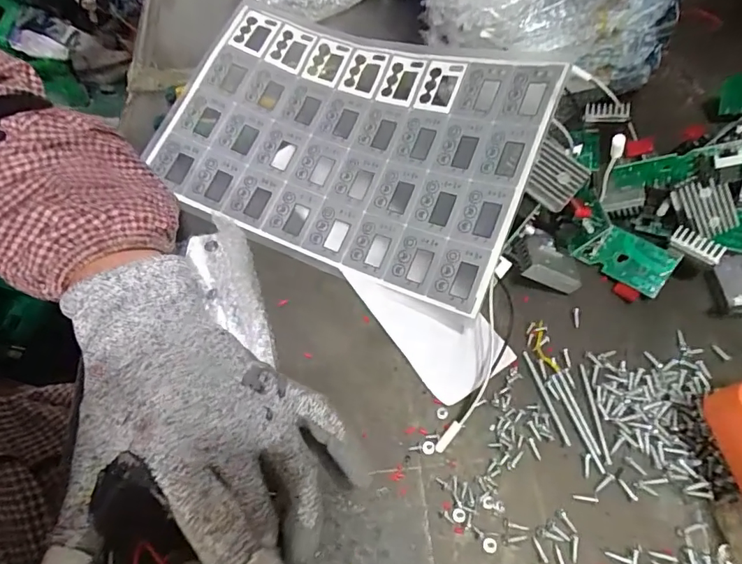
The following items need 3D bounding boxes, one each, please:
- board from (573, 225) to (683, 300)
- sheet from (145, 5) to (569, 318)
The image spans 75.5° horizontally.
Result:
[{"bbox_3d":[0.179,-0.016,0.335,0.056,0.008,0.033,32,100,22],"label":"board"},{"bbox_3d":[-0.019,-0.101,0.343,0.257,0.030,0.167,22,82,16],"label":"sheet"}]

